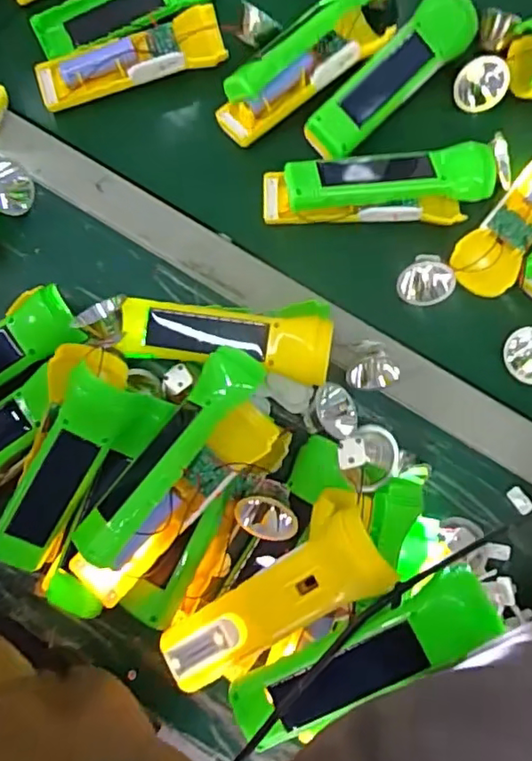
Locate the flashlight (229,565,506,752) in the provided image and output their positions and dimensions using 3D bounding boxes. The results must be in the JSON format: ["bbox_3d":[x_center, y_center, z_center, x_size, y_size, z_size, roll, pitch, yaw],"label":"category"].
[{"bbox_3d":[0.059,0.169,0.339,0.160,0.042,0.044,-28,39,6],"label":"flashlight"}]

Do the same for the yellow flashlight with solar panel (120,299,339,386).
[{"bbox_3d":[-0.028,-0.036,0.444,0.158,0.043,0.063,7,80,3],"label":"yellow flashlight with solar panel"}]

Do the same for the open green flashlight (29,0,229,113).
[{"bbox_3d":[-0.123,-0.308,0.508,0.169,0.039,0.111,-17,79,-1],"label":"open green flashlight"}]

